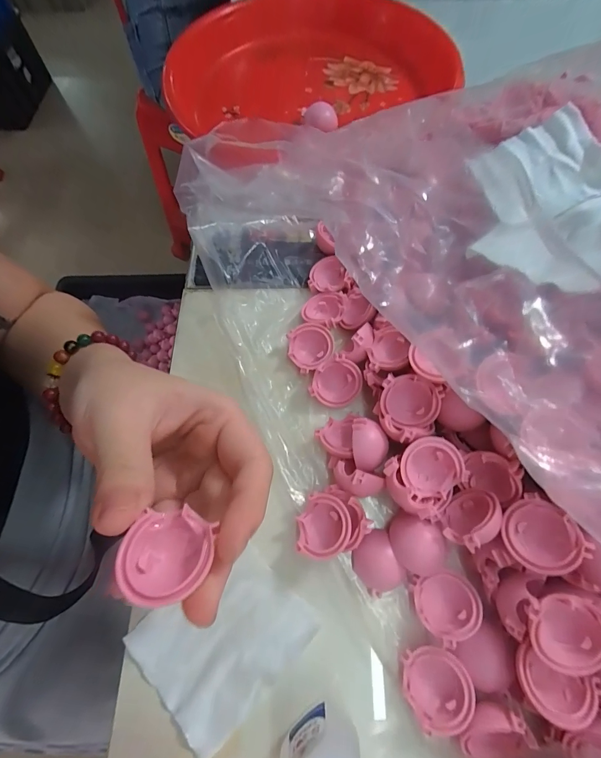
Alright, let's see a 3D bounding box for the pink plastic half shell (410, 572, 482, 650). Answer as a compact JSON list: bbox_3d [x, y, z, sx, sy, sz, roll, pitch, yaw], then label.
[{"bbox_3d":[0.070,0.109,0.169,0.027,0.021,0.026,-7,68,-1],"label":"pink plastic half shell"}]

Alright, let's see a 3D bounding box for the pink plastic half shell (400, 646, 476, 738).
[{"bbox_3d":[0.061,0.138,0.159,0.027,0.019,0.028,-1,68,1],"label":"pink plastic half shell"}]

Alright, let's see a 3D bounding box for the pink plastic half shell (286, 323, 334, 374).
[{"bbox_3d":[0.006,-0.019,0.221,0.028,0.013,0.028,1,68,2],"label":"pink plastic half shell"}]

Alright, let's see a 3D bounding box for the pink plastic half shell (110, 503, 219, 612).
[{"bbox_3d":[-0.043,0.057,0.113,0.027,0.014,0.026,12,69,6],"label":"pink plastic half shell"}]

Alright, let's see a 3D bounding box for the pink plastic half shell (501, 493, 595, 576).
[{"bbox_3d":[0.105,0.069,0.153,0.028,0.014,0.028,-1,86,17],"label":"pink plastic half shell"}]

